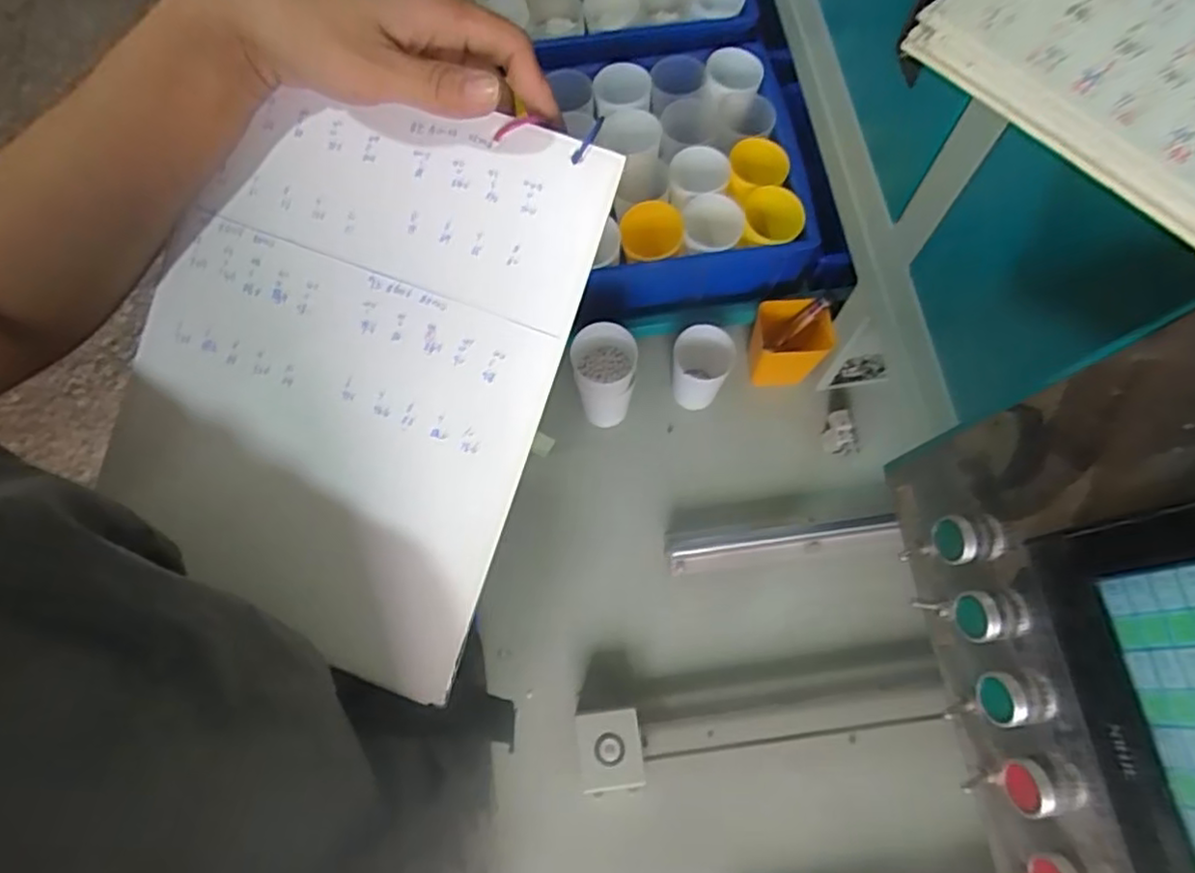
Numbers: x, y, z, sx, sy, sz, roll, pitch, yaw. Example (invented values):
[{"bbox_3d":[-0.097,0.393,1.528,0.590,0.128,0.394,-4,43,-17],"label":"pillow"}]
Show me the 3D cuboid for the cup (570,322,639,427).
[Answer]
[{"bbox_3d":[0.008,-0.059,0.727,0.064,0.135,0.060,-6,71,-1],"label":"cup"}]

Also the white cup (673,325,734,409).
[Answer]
[{"bbox_3d":[0.115,-0.073,0.771,0.064,0.111,0.068,0,71,1],"label":"white cup"}]

